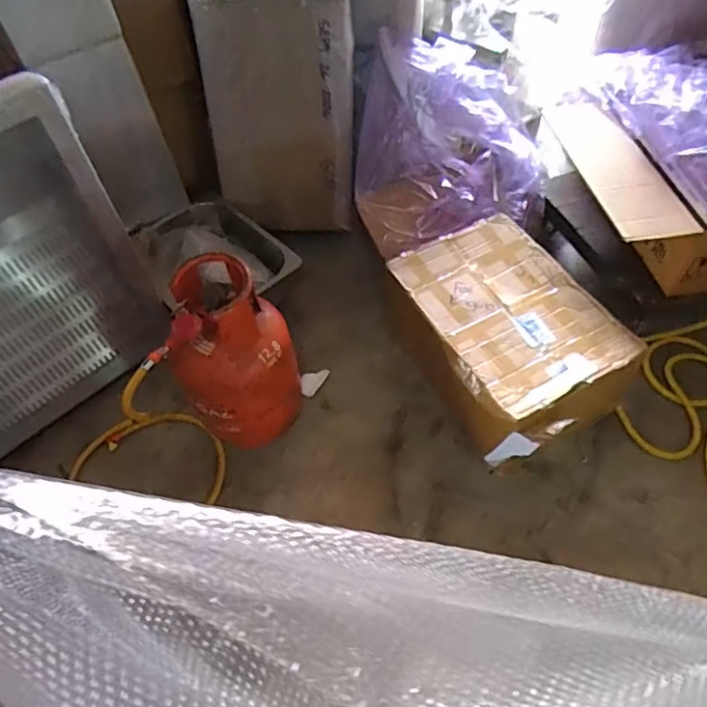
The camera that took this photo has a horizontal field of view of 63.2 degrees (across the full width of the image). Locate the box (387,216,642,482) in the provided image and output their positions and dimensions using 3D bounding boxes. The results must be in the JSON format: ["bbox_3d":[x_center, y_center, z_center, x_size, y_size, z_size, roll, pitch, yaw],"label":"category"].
[{"bbox_3d":[0.404,-0.027,1.603,0.475,0.282,0.635,-29,57,-16],"label":"box"}]

